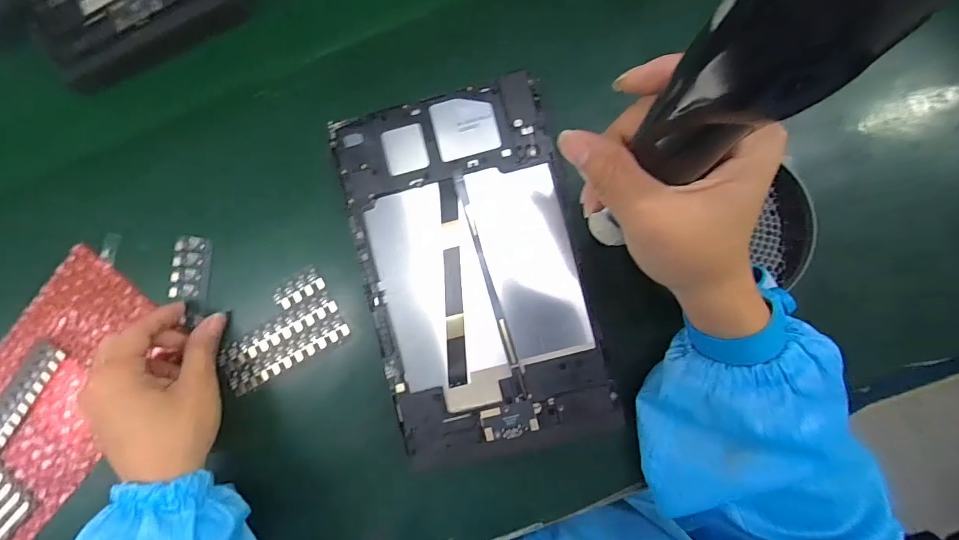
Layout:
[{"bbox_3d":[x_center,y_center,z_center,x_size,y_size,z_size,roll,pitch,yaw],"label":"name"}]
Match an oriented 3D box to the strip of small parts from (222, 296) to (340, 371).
[{"bbox_3d":[-0.153,0.046,0.325,0.093,0.005,0.019,-29,85,2],"label":"strip of small parts"}]

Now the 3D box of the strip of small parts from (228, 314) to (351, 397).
[{"bbox_3d":[-0.144,0.064,0.324,0.097,0.004,0.019,-29,85,1],"label":"strip of small parts"}]

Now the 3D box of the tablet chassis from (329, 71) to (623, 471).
[{"bbox_3d":[-0.003,0.002,0.298,0.145,0.010,0.248,-14,89,2],"label":"tablet chassis"}]

